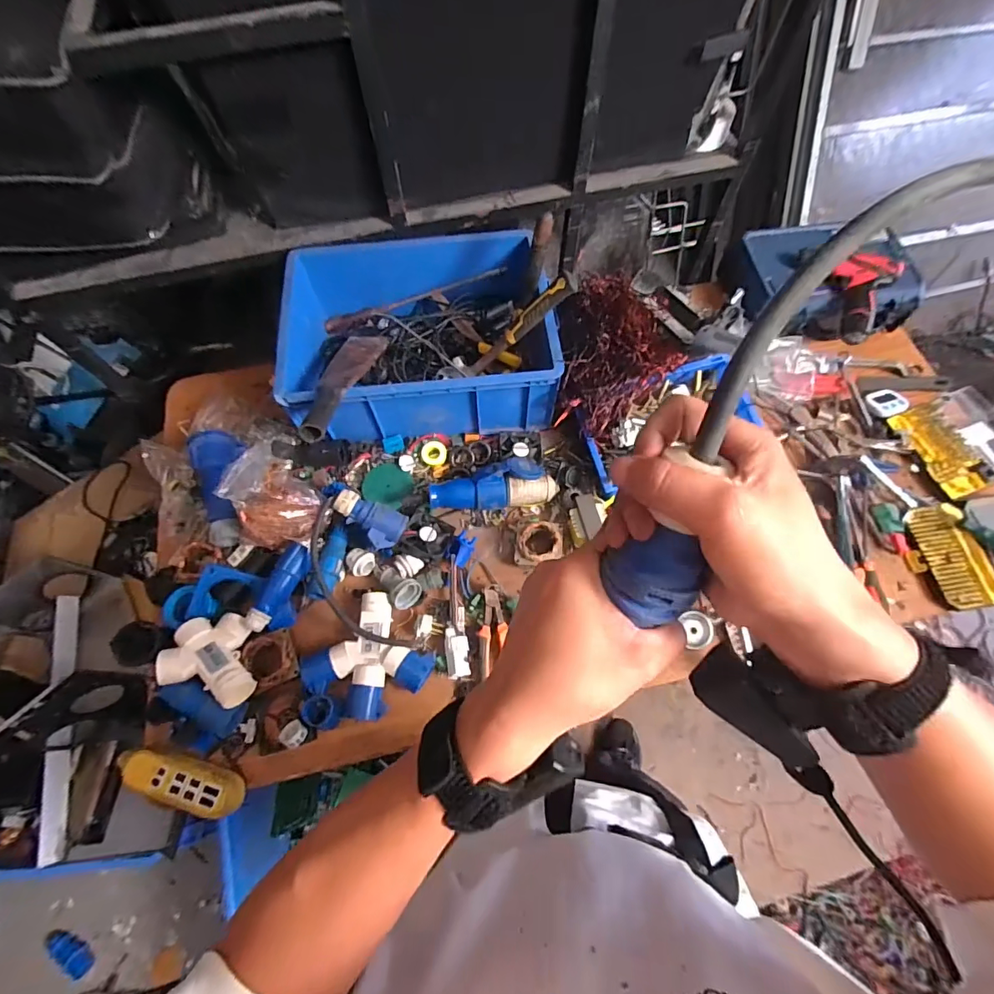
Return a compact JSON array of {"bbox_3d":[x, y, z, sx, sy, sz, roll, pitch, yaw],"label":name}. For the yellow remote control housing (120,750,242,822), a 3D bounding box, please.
[{"bbox_3d":[-0.463,0.416,0.690,0.180,0.031,0.065,12,66,6],"label":"yellow remote control housing"}]

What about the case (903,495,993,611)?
[{"bbox_3d":[0.866,0.094,0.841,0.250,0.033,0.183,-9,66,-4],"label":"case"}]

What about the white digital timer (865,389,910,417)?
[{"bbox_3d":[0.792,-0.192,0.956,0.070,0.013,0.061,-17,66,-8],"label":"white digital timer"}]

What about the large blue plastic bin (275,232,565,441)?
[{"bbox_3d":[-0.144,-0.323,0.922,0.472,0.166,0.406,-6,65,-2],"label":"large blue plastic bin"}]

